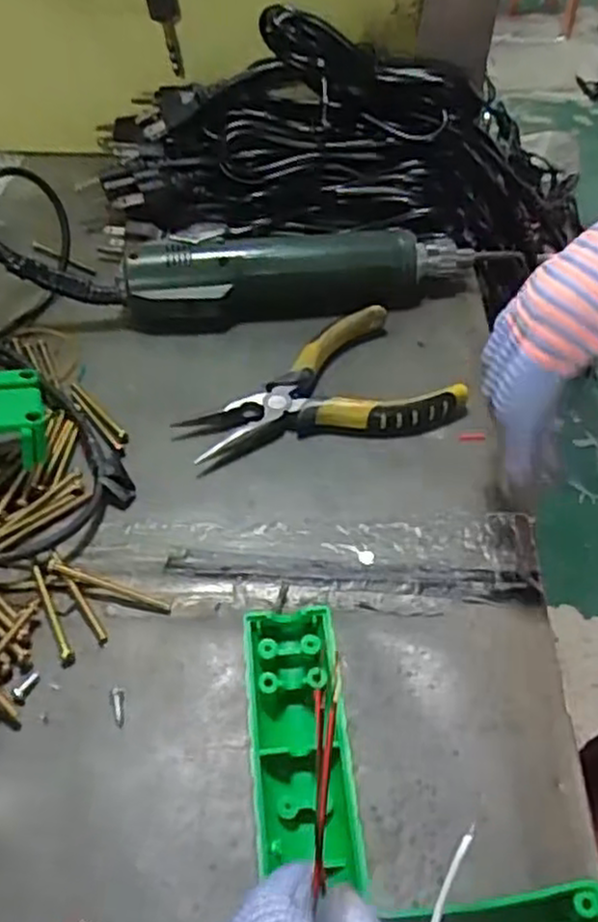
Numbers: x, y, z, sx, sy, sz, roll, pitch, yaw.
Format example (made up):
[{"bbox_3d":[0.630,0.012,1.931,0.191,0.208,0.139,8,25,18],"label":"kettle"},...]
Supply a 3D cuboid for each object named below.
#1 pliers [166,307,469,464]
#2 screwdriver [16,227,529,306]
[{"bbox_3d":[0.011,-0.033,0.403,0.140,0.020,0.087,-23,52,-21],"label":"pliers"},{"bbox_3d":[-0.016,-0.117,0.464,0.305,0.041,0.044,-5,48,-7],"label":"screwdriver"}]

